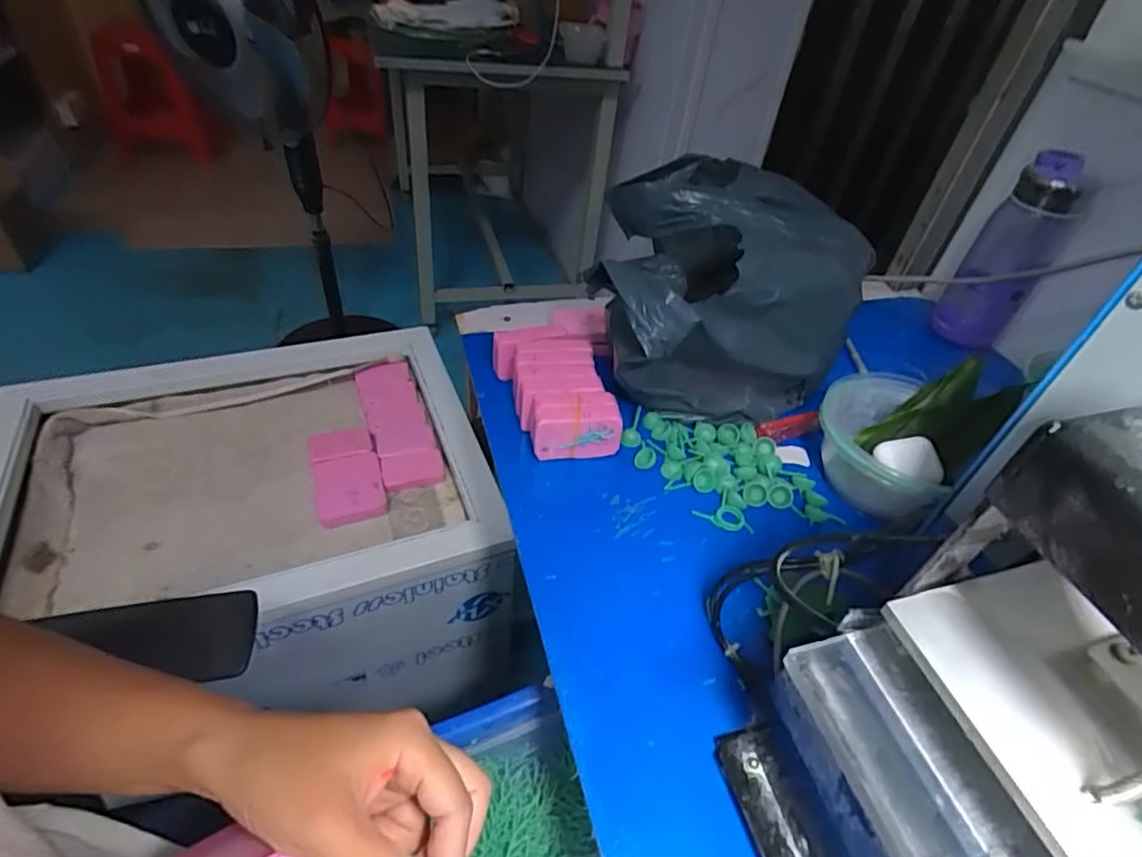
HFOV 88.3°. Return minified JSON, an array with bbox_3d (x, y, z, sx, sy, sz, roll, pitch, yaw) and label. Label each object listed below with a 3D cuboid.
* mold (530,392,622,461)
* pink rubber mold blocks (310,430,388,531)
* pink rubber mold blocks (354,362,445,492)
[{"bbox_3d":[0.003,0.001,0.498,0.074,0.050,0.040,-2,43,-10],"label":"mold"},{"bbox_3d":[-0.268,0.054,0.701,0.075,0.018,0.139,-11,46,-20],"label":"pink rubber mold blocks"},{"bbox_3d":[-0.226,-0.008,0.769,0.073,0.019,0.223,-13,46,-21],"label":"pink rubber mold blocks"}]

